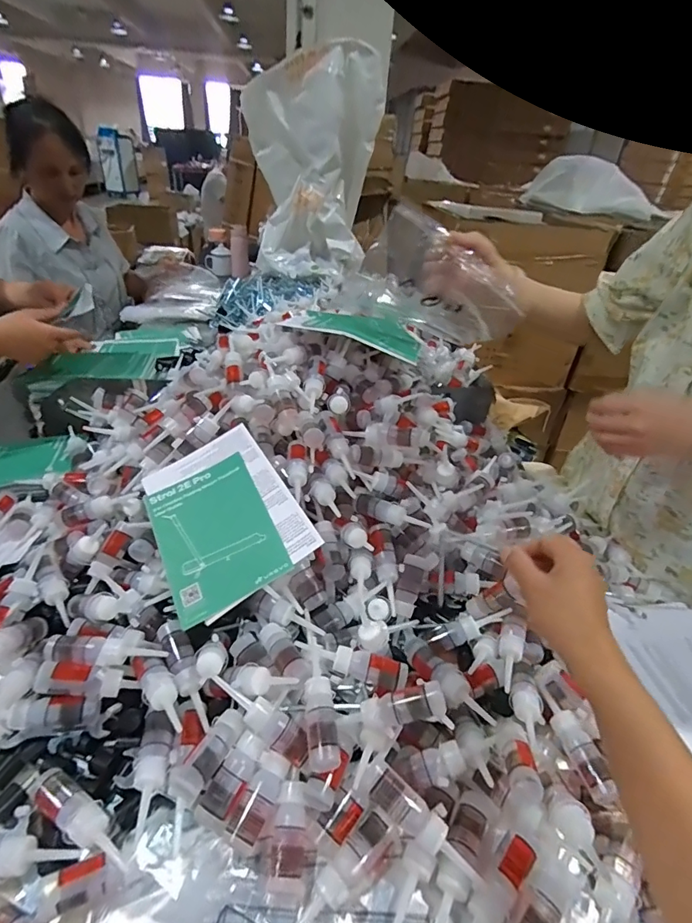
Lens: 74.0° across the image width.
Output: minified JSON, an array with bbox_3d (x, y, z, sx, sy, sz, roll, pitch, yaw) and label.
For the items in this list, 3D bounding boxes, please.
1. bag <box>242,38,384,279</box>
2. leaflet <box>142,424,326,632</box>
[{"bbox_3d":[-0.103,-0.899,1.413,0.397,0.545,0.213,0,34,-6],"label":"bag"},{"bbox_3d":[-0.146,0.061,0.525,0.158,0.009,0.212,-34,56,-10],"label":"leaflet"}]

